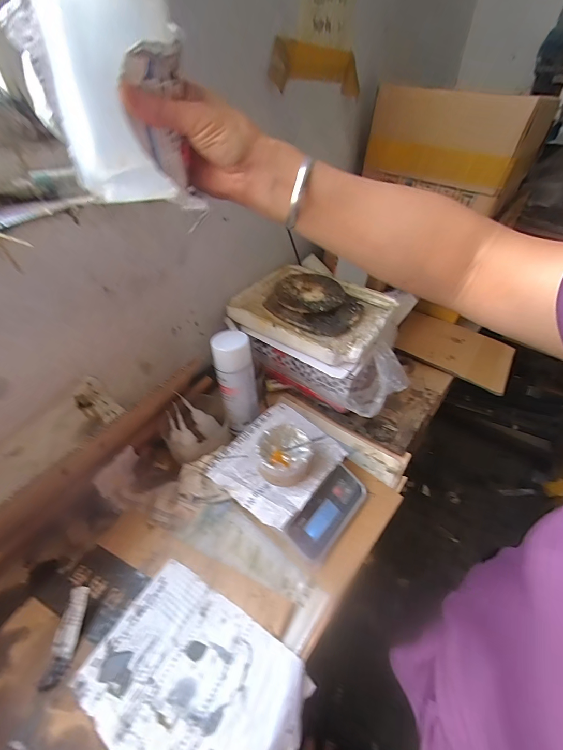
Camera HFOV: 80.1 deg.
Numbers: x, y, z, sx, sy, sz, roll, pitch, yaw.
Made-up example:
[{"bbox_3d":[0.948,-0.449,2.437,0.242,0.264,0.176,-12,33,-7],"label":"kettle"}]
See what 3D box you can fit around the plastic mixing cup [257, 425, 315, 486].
[{"bbox_3d":[0.006,0.126,0.527,0.084,0.050,0.082,0,43,0],"label":"plastic mixing cup"}]

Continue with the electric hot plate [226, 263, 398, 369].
[{"bbox_3d":[0.069,-0.145,0.684,0.288,0.064,0.238,26,48,24],"label":"electric hot plate"}]

